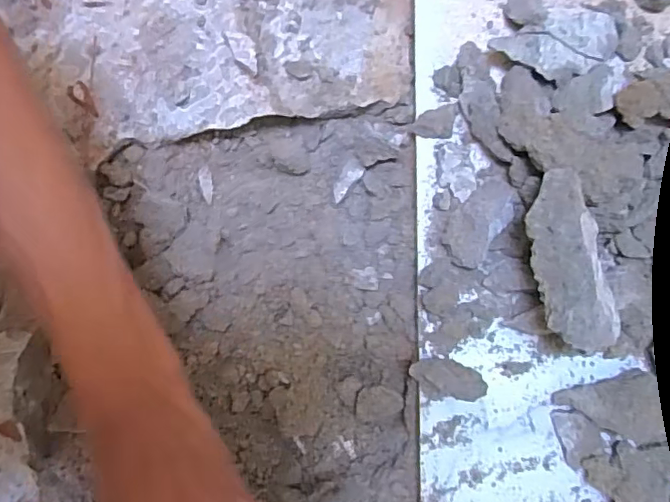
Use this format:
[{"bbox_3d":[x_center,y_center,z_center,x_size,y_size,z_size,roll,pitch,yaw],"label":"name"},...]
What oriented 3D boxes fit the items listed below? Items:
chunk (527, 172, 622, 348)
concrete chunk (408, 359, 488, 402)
[{"bbox_3d":[0.154,0.005,0.367,0.044,0.018,0.118,-10,83,-2],"label":"chunk"},{"bbox_3d":[0.082,0.095,0.408,0.051,0.023,0.029,2,80,-1],"label":"concrete chunk"}]

